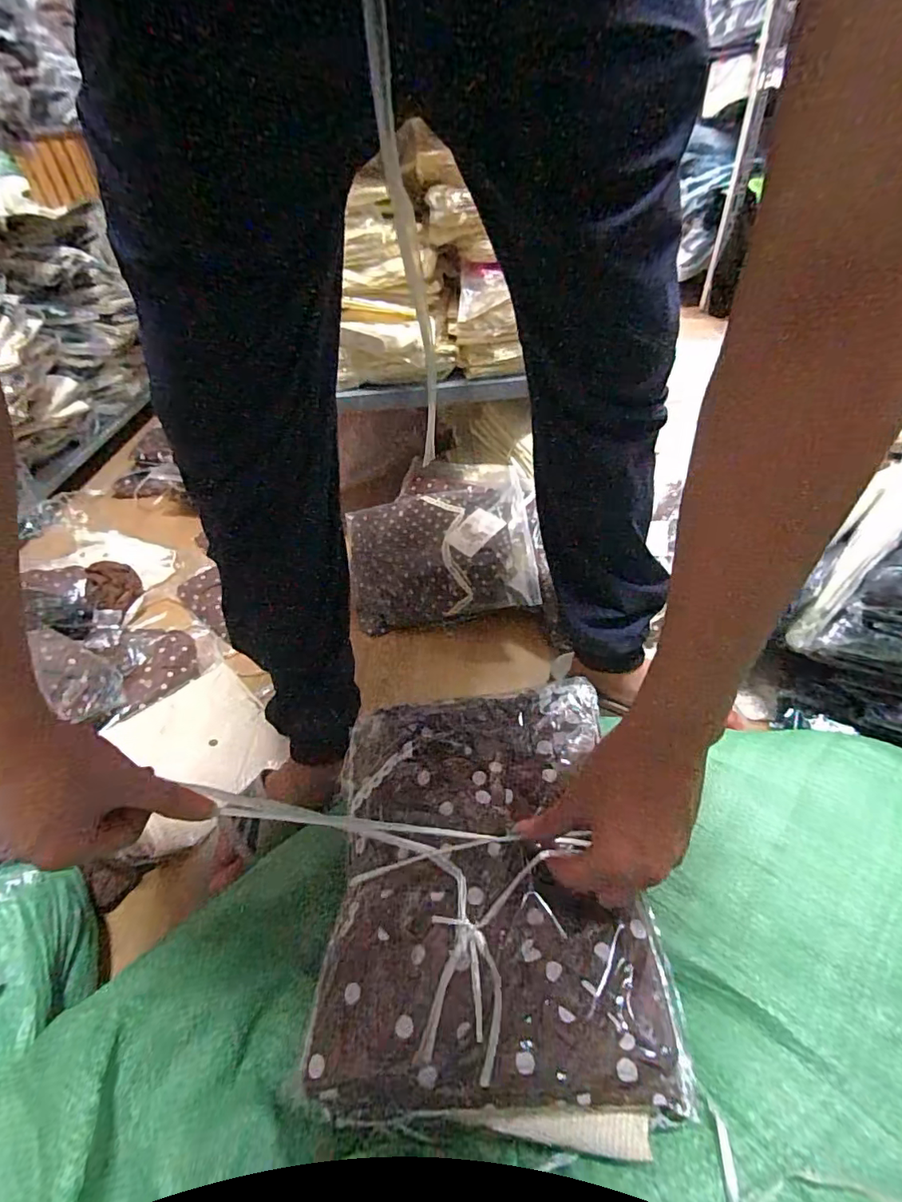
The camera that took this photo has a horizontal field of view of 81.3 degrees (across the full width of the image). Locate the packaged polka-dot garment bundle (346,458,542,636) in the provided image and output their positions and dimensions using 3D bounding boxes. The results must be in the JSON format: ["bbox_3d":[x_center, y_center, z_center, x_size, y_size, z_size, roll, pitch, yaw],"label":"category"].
[{"bbox_3d":[-0.014,-0.138,0.933,0.317,0.070,0.320,-4,56,13],"label":"packaged polka-dot garment bundle"}]

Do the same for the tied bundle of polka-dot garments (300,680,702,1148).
[{"bbox_3d":[0.023,0.201,0.401,0.225,0.082,0.283,0,40,0],"label":"tied bundle of polka-dot garments"}]

